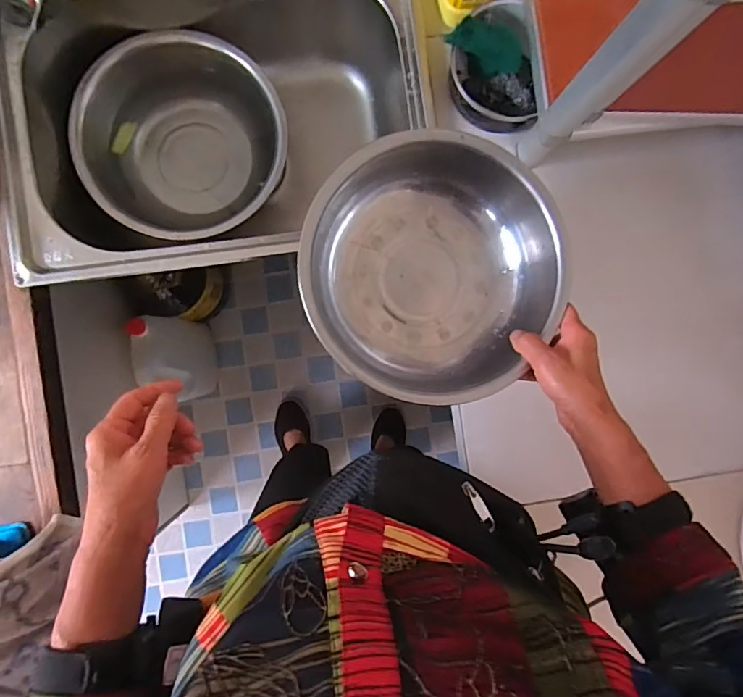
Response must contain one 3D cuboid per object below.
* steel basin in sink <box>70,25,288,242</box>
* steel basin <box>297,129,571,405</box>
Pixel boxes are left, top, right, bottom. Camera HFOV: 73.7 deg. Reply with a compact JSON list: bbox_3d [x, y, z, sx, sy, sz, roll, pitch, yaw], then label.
[{"bbox_3d":[-0.264,-0.289,0.720,0.273,0.135,0.266,0,90,-3],"label":"steel basin in sink"},{"bbox_3d":[0.056,-0.074,0.487,0.234,0.086,0.235,0,89,-3],"label":"steel basin"}]

